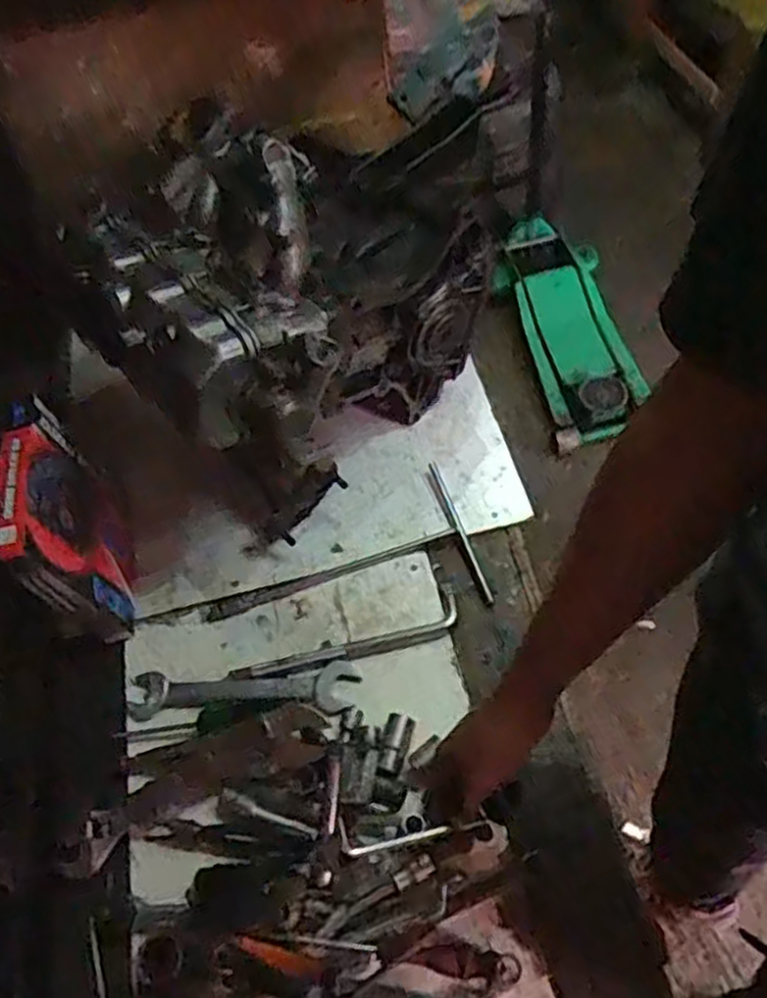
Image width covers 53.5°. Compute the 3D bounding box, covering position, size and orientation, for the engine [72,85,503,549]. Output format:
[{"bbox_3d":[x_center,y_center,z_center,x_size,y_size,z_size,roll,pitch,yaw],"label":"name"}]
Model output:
[{"bbox_3d":[-0.076,-0.234,0.920,0.305,0.348,0.501,36,67,27],"label":"engine"}]

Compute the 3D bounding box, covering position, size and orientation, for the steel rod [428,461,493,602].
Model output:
[{"bbox_3d":[0.091,0.035,0.904,0.008,0.005,0.205,-19,56,-3],"label":"steel rod"}]

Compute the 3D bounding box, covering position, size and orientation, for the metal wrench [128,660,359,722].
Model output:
[{"bbox_3d":[-0.154,0.208,0.826,0.248,0.016,0.051,-5,56,6],"label":"metal wrench"}]

